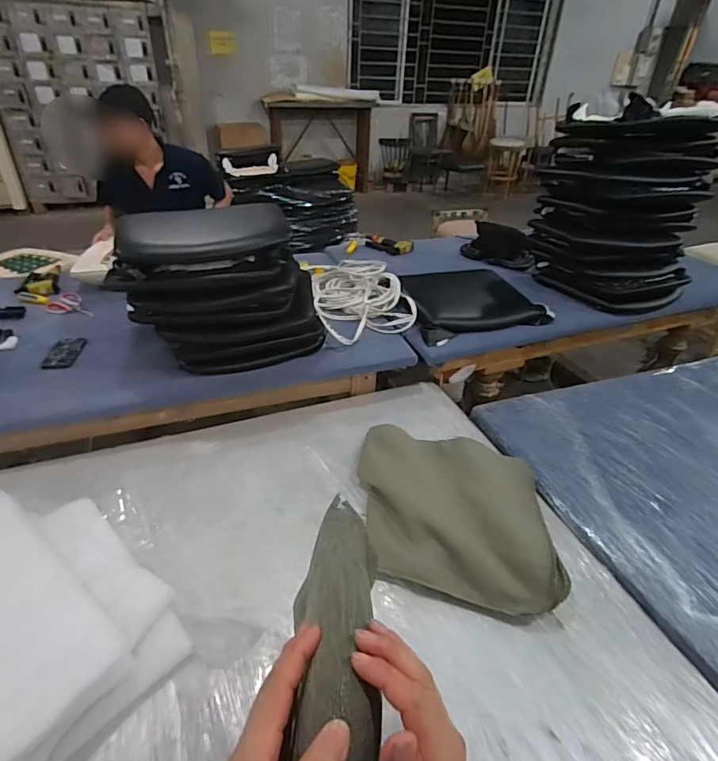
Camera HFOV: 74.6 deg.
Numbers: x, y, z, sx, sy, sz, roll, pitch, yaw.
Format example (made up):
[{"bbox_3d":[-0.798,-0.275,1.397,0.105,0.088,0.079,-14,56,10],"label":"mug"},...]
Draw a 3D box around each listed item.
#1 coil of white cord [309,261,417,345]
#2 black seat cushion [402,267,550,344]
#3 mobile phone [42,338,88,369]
[{"bbox_3d":[-0.008,-0.324,1.730,0.332,0.064,0.641,-5,35,-11],"label":"coil of white cord"},{"bbox_3d":[0.391,-0.323,1.788,0.520,0.056,0.502,-10,36,-17],"label":"black seat cushion"},{"bbox_3d":[-0.888,-0.086,1.430,0.087,0.014,0.151,2,40,-10],"label":"mobile phone"}]

